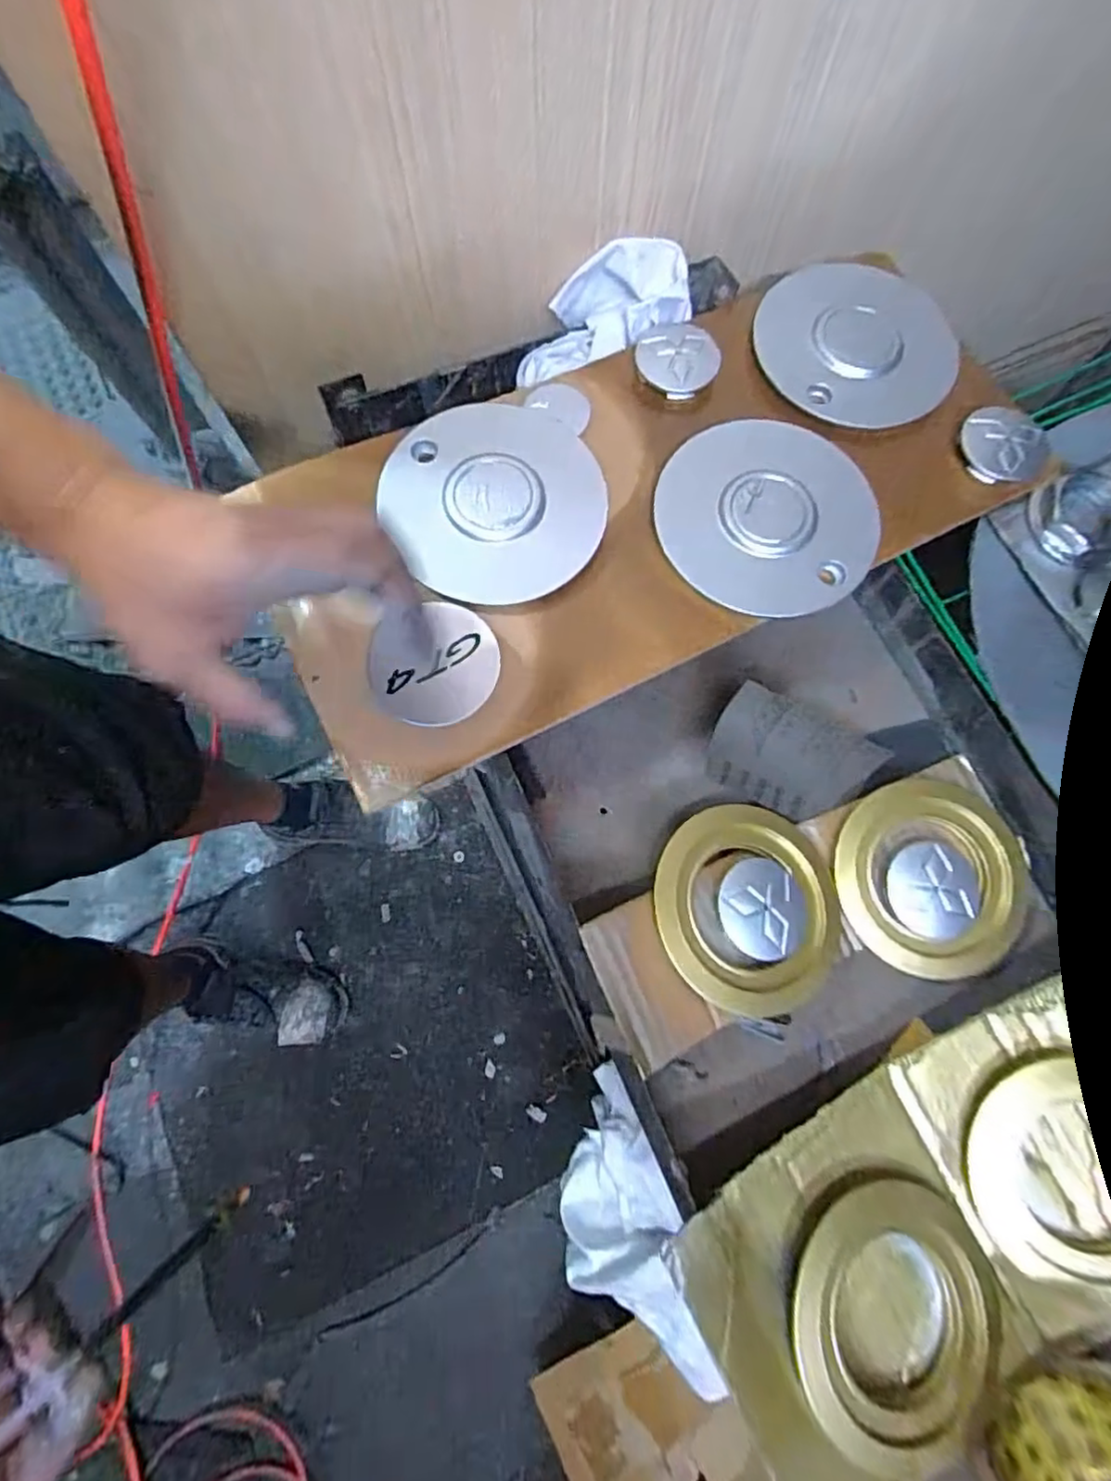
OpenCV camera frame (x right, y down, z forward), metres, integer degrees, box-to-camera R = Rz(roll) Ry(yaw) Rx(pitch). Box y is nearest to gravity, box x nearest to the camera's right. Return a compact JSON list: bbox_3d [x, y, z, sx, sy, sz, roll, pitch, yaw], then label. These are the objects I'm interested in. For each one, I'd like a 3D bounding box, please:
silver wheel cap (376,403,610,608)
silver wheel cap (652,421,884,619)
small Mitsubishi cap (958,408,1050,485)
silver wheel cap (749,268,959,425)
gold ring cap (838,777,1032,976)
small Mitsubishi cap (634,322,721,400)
[{"bbox_3d":[-0.036,-0.154,0.419,0.135,0.010,0.137,0,72,0],"label":"silver wheel cap"},{"bbox_3d":[0.139,-0.148,0.428,0.136,0.014,0.143,0,75,-1],"label":"silver wheel cap"},{"bbox_3d":[0.302,-0.199,0.445,0.049,0.015,0.057,-42,80,-11],"label":"small Mitsubishi cap"},{"bbox_3d":[0.213,-0.280,0.466,0.136,0.011,0.132,0,75,-1],"label":"silver wheel cap"},{"bbox_3d":[0.236,0.085,0.416,0.106,0.014,0.117,11,76,2],"label":"gold ring cap"},{"bbox_3d":[0.085,-0.265,0.463,0.054,0.021,0.054,0,75,-1],"label":"small Mitsubishi cap"}]

